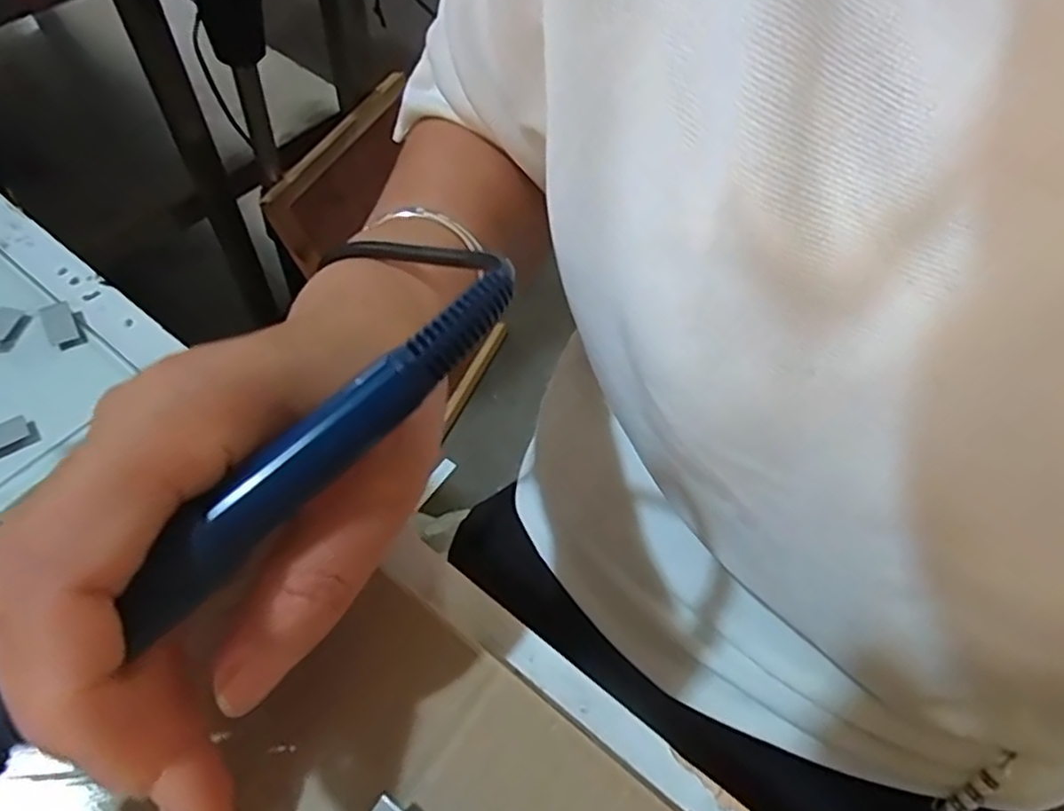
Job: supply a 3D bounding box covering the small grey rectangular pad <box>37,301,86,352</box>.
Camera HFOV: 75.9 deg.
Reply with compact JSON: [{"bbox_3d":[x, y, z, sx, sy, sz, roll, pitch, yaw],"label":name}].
[{"bbox_3d":[-0.168,-0.029,0.245,0.012,0.004,0.022,-27,63,-21],"label":"small grey rectangular pad"}]

